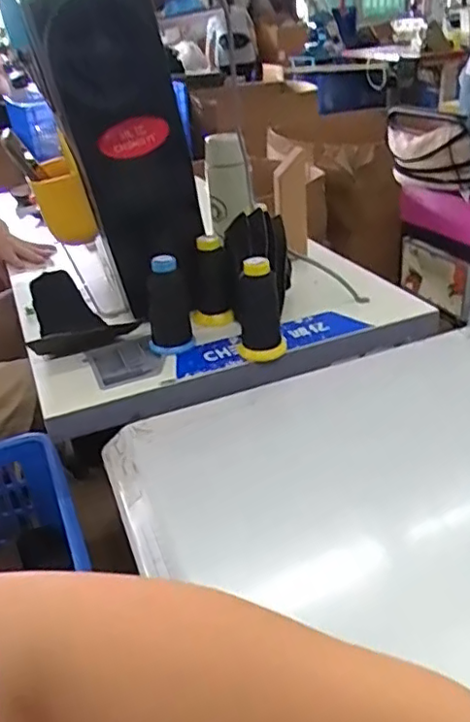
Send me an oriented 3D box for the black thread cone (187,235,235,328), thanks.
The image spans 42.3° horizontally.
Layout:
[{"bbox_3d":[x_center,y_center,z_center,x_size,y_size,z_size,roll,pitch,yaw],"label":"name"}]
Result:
[{"bbox_3d":[-0.035,-0.108,0.841,0.057,0.116,0.058,-4,30,1],"label":"black thread cone"}]

